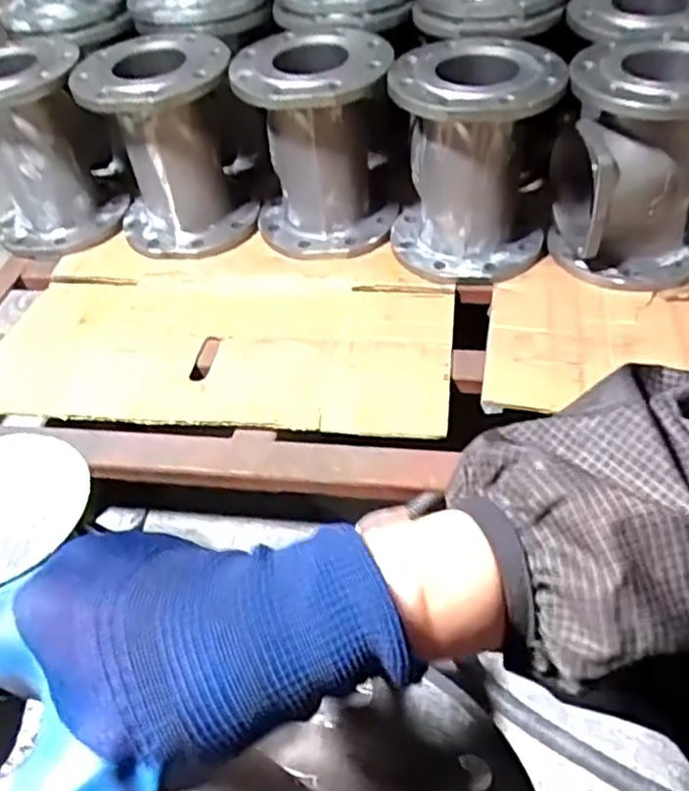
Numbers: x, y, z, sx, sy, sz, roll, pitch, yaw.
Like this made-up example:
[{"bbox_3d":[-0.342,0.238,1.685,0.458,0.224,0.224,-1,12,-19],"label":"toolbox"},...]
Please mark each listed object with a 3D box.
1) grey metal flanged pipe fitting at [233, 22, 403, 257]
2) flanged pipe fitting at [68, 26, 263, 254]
[{"bbox_3d":[-0.031,-0.352,1.034,0.217,0.275,0.252,-8,45,-2],"label":"grey metal flanged pipe fitting"},{"bbox_3d":[-0.259,-0.367,1.053,0.214,0.268,0.226,-23,47,-16],"label":"flanged pipe fitting"}]

